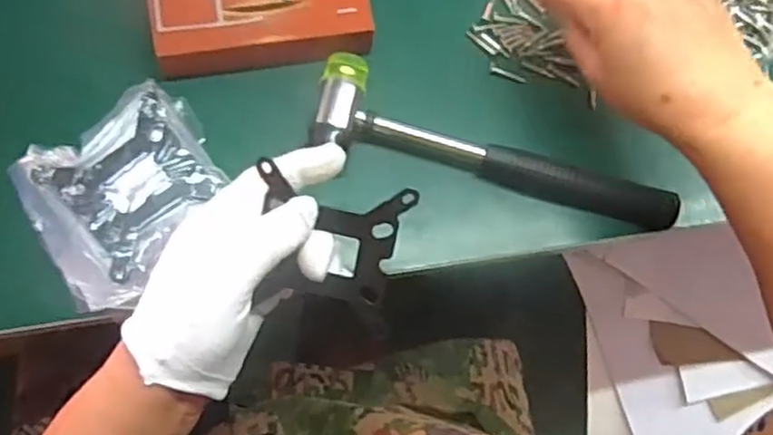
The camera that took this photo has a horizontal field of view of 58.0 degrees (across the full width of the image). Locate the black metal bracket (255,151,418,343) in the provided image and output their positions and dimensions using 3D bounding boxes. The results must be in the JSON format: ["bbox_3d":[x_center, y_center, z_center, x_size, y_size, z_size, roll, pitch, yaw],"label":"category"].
[{"bbox_3d":[-0.032,0.017,0.375,0.081,0.005,0.080,13,103,6],"label":"black metal bracket"}]

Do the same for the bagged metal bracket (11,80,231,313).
[{"bbox_3d":[-0.154,-0.015,0.416,0.108,0.015,0.116,-32,76,-11],"label":"bagged metal bracket"}]

